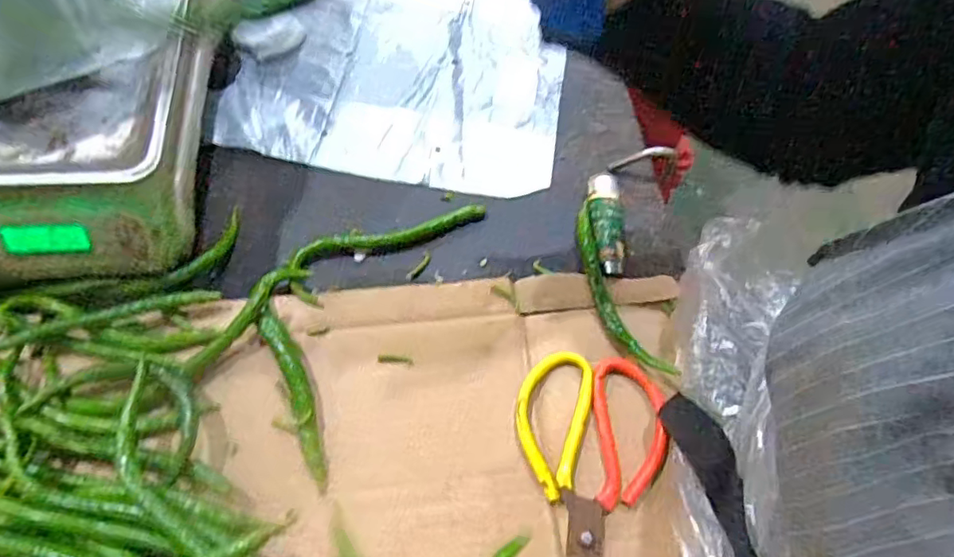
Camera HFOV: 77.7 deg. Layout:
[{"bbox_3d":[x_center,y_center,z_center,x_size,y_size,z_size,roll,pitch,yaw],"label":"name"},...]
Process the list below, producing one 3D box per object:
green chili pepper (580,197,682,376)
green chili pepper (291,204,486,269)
[{"bbox_3d":[0.108,0.008,0.482,0.033,0.009,0.165,-31,60,18],"label":"green chili pepper"},{"bbox_3d":[-0.073,-0.037,0.507,0.166,0.013,0.024,-14,66,-11],"label":"green chili pepper"}]

